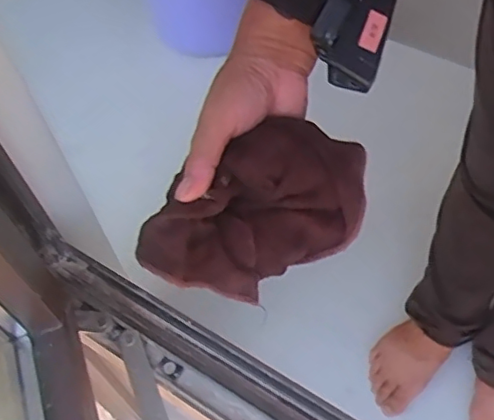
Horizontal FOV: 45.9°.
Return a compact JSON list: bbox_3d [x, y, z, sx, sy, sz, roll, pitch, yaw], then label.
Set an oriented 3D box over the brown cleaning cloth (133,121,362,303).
[{"bbox_3d":[0.005,0.005,0.411,0.164,0.060,0.103,-32,91,-16],"label":"brown cleaning cloth"}]

